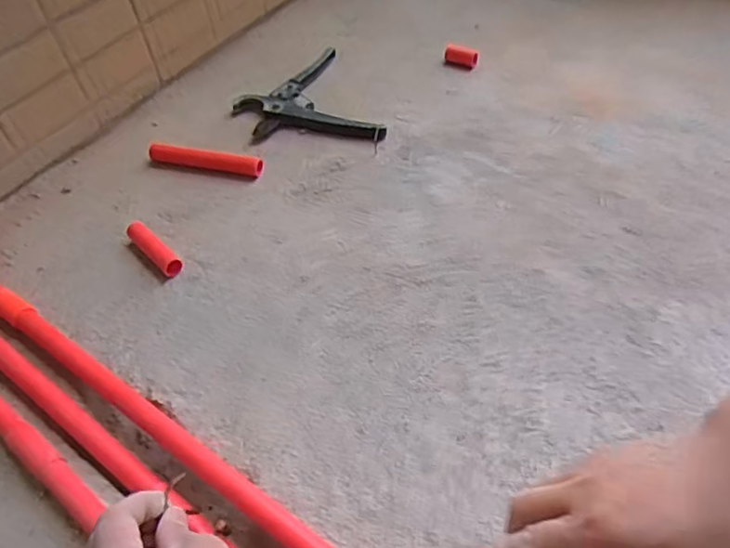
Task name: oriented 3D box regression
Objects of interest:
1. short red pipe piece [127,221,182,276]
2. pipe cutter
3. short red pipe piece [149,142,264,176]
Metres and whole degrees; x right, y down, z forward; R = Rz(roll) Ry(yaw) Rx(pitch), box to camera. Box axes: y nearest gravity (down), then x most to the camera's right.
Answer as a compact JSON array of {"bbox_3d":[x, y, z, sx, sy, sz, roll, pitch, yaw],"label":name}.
[{"bbox_3d":[-0.214,-0.026,0.609,0.079,0.019,0.019,38,64,27],"label":"short red pipe piece"},{"bbox_3d":[-0.073,-0.196,0.721,0.144,0.018,0.165,-22,55,-12],"label":"pipe cutter"},{"bbox_3d":[-0.184,-0.132,0.682,0.134,0.023,0.023,10,54,10],"label":"short red pipe piece"}]

